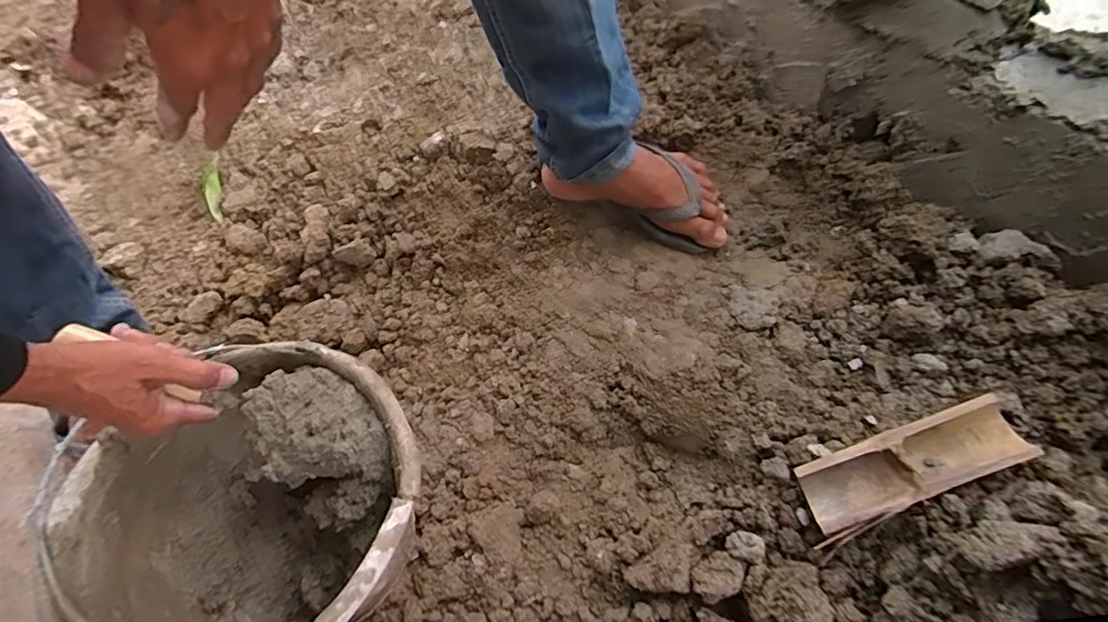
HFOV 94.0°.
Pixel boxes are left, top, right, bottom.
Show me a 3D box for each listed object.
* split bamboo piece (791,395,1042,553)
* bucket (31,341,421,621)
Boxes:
[{"bbox_3d":[0.322,0.140,0.472,0.191,0.030,0.065,-27,60,7],"label":"split bamboo piece"},{"bbox_3d":[-0.264,0.196,0.510,0.279,0.209,0.268,0,58,0],"label":"bucket"}]

